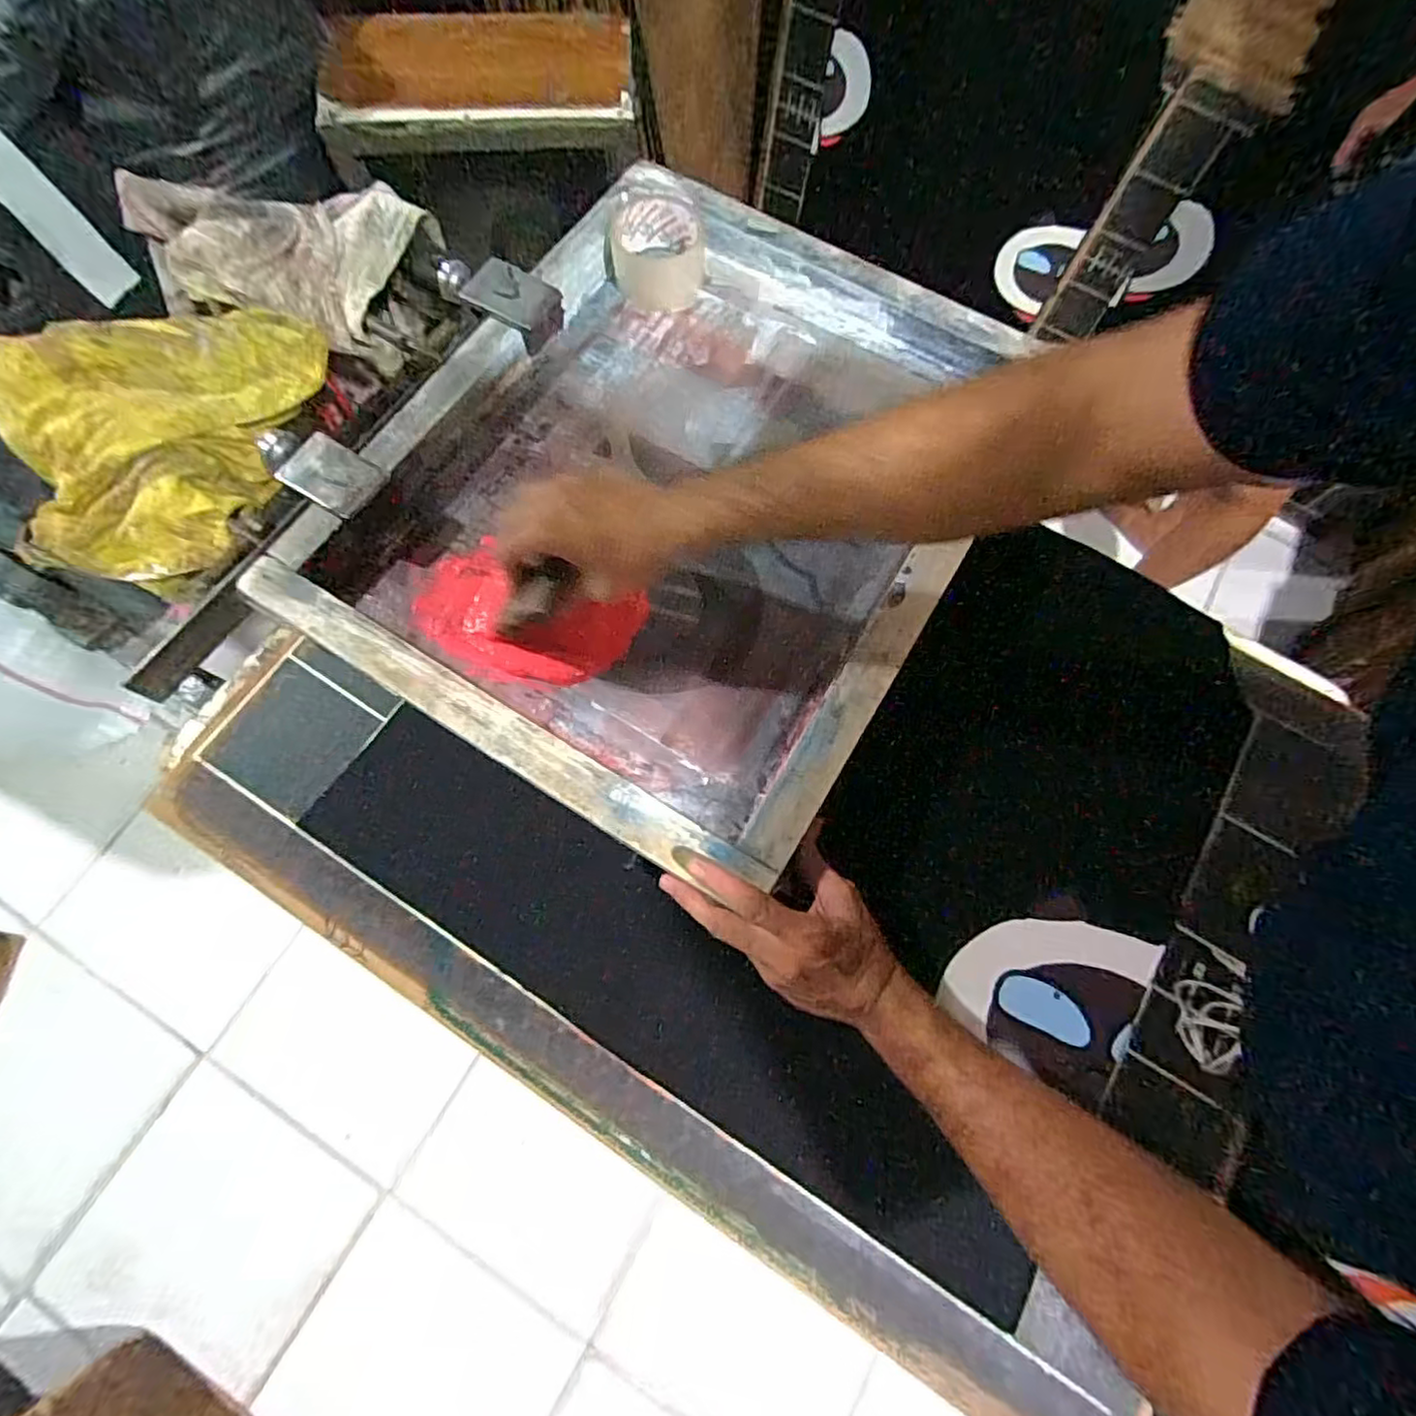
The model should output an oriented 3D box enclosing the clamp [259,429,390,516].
[{"bbox_3d":[-0.319,-0.195,0.533,0.117,0.033,0.051,30,75,7],"label":"clamp"}]

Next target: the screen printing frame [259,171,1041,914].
[{"bbox_3d":[-0.018,-0.194,0.553,0.454,0.053,0.550,31,75,7],"label":"screen printing frame"}]

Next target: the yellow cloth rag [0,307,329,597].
[{"bbox_3d":[-0.458,-0.235,0.538,0.174,0.106,0.255,14,74,2],"label":"yellow cloth rag"}]

